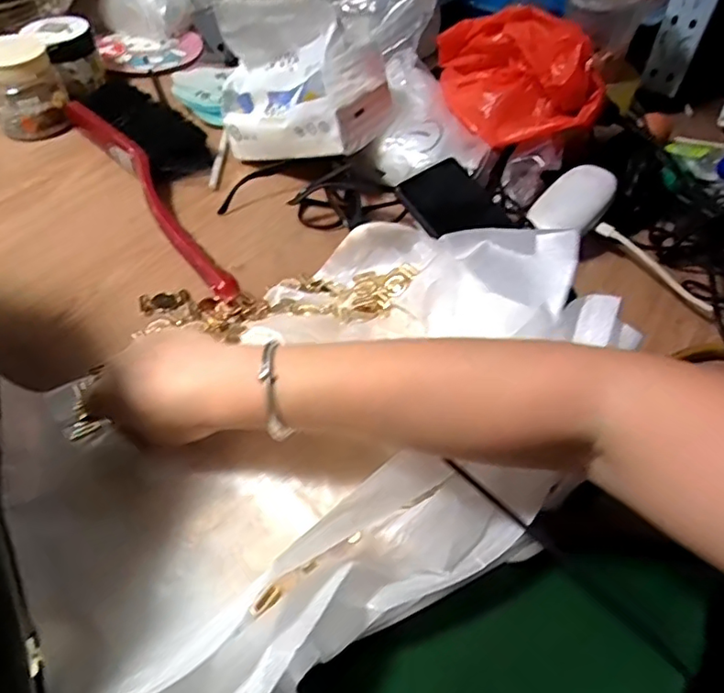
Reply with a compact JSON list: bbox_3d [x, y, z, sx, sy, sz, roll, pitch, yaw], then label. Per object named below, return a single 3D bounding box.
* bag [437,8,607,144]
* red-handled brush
[{"bbox_3d":[0.140,-0.268,0.570,0.061,0.107,0.201,-30,57,-25],"label":"bag"},{"bbox_3d":[-0.194,-0.182,0.597,0.099,0.041,0.381,-29,56,-25],"label":"red-handled brush"}]

